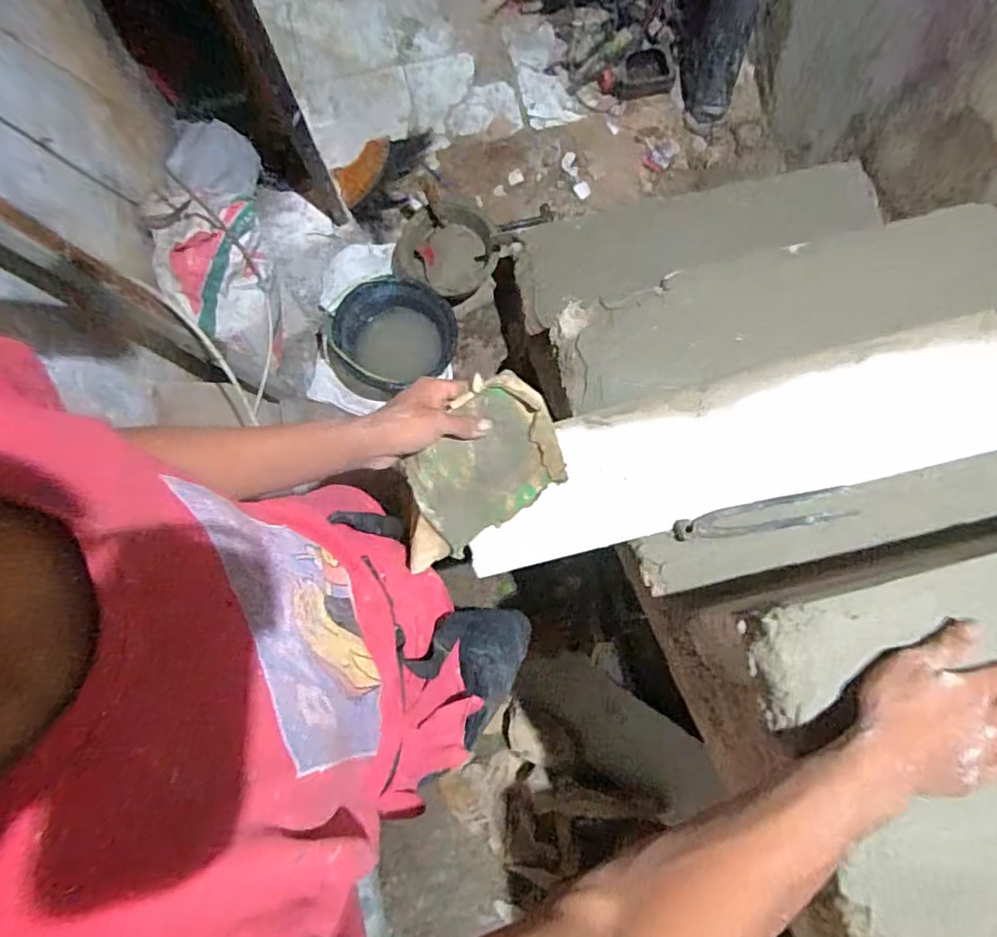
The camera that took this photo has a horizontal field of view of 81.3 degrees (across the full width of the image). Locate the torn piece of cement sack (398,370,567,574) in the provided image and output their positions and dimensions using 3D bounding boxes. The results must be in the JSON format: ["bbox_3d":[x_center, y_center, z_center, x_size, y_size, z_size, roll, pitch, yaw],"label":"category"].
[{"bbox_3d":[-0.025,0.011,0.635,0.203,0.025,0.155,-35,123,-5],"label":"torn piece of cement sack"}]

